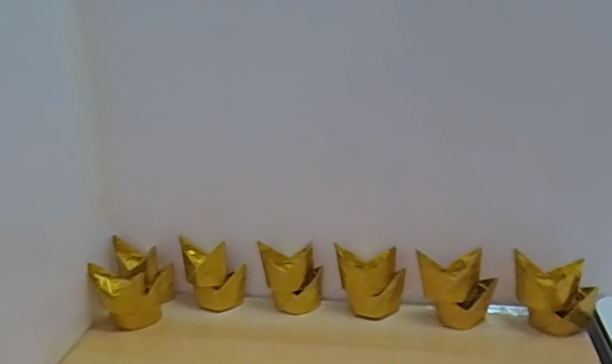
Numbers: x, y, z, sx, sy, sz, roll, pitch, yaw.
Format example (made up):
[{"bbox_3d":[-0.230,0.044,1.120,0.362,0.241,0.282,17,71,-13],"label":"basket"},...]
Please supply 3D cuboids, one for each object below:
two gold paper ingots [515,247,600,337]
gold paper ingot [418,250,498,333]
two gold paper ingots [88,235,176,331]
[{"bbox_3d":[0.218,0.100,0.498,0.063,0.070,0.033,9,24,34],"label":"two gold paper ingots"},{"bbox_3d":[0.137,0.100,0.517,0.062,0.071,0.032,5,22,26],"label":"gold paper ingot"},{"bbox_3d":[-0.174,0.103,0.574,0.078,0.060,0.072,-11,21,-16],"label":"two gold paper ingots"}]

